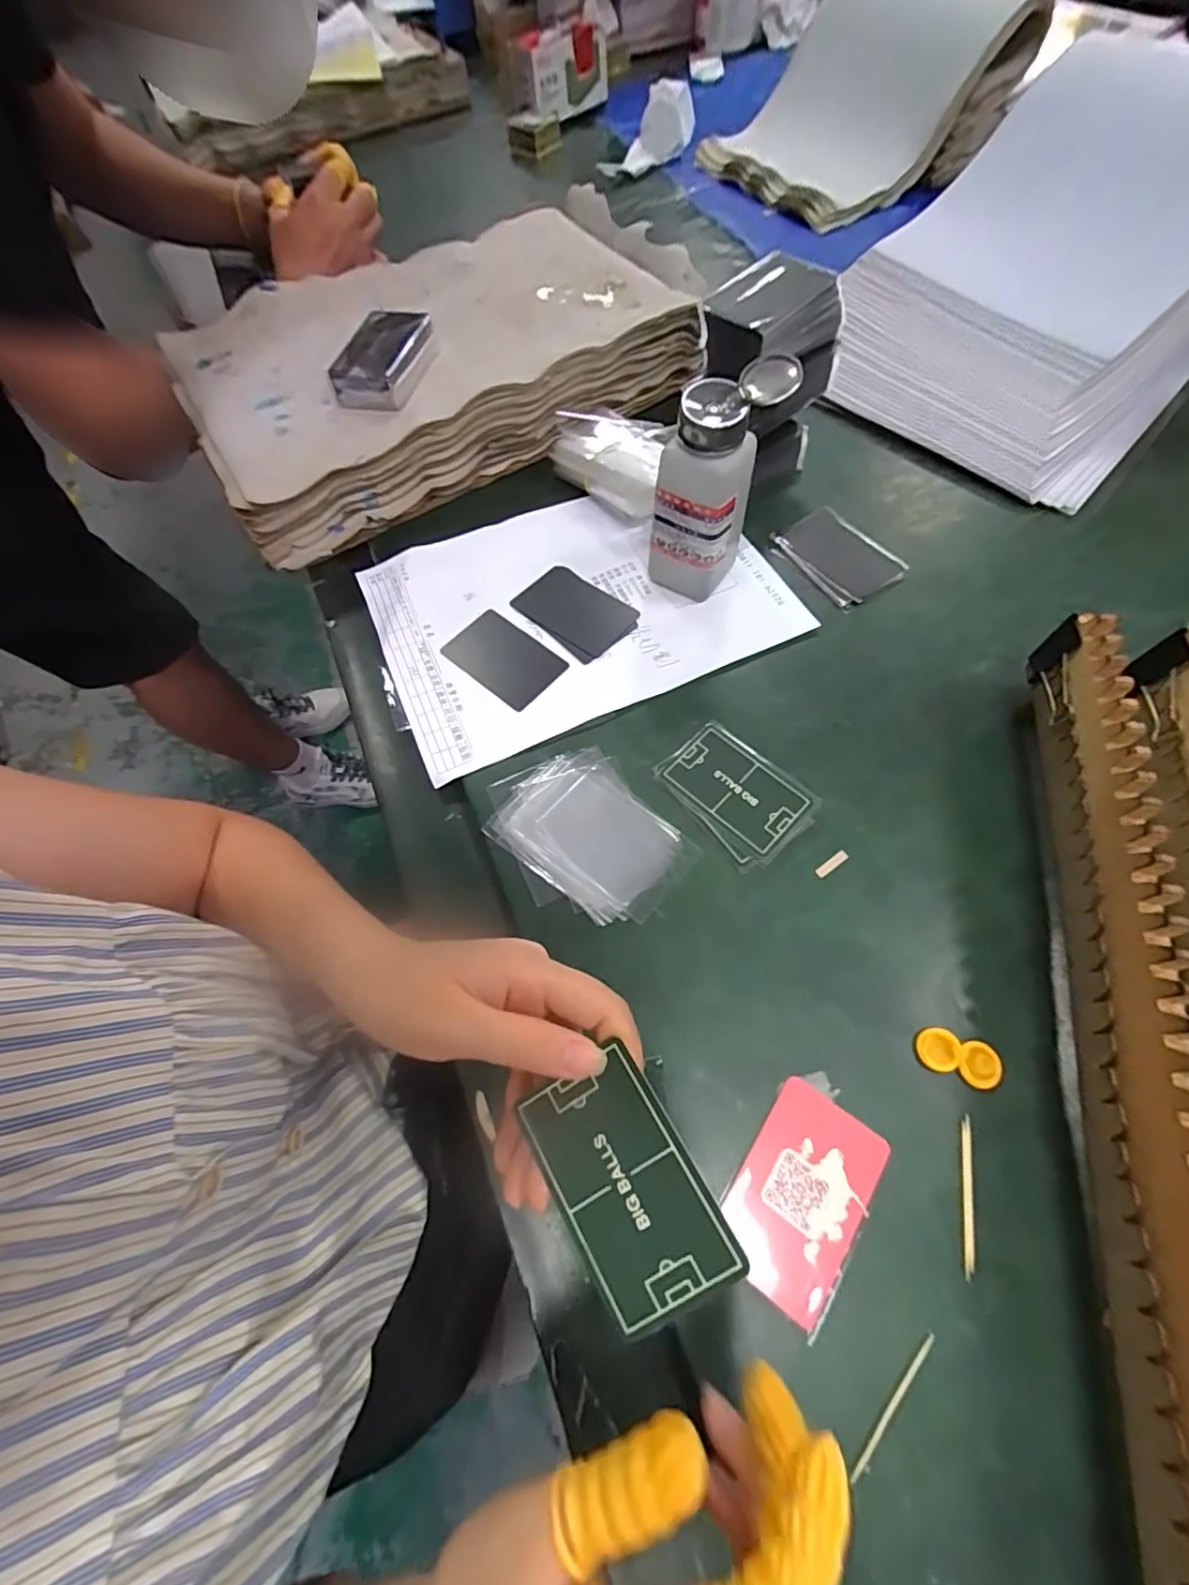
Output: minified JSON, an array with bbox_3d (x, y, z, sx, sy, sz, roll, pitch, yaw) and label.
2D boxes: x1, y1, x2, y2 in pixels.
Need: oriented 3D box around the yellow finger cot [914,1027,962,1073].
[{"bbox_3d":[0.175,0.131,0.285,0.020,0.004,0.020,-1,65,2],"label":"yellow finger cot"}]

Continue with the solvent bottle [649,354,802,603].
[{"bbox_3d":[0.079,-0.202,0.378,0.054,0.140,0.063,36,71,18],"label":"solvent bottle"}]

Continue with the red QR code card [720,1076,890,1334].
[{"bbox_3d":[0.098,0.189,0.264,0.055,0.004,0.086,34,70,17],"label":"red QR code card"}]

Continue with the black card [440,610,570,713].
[{"bbox_3d":[-0.066,-0.098,0.411,0.084,0.004,0.055,39,72,18],"label":"black card"}]

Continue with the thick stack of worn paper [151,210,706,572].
[{"bbox_3d":[-0.149,-0.392,0.512,0.417,0.080,0.257,-31,67,-12],"label":"thick stack of worn paper"}]

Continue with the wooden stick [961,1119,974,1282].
[{"bbox_3d":[0.174,0.186,0.260,0.004,0.004,0.064,12,66,8],"label":"wooden stick"}]

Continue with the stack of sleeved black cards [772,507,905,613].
[{"bbox_3d":[0.190,-0.185,0.442,0.067,0.005,0.094,-32,67,-12],"label":"stack of sleeved black cards"}]

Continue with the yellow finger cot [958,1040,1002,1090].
[{"bbox_3d":[0.194,0.137,0.281,0.020,0.004,0.021,20,67,12],"label":"yellow finger cot"}]

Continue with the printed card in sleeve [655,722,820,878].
[{"bbox_3d":[0.090,-0.002,0.354,0.064,0.004,0.090,-38,69,-14],"label":"printed card in sleeve"}]

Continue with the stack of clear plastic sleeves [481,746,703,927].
[{"bbox_3d":[-0.007,0.025,0.344,0.088,0.009,0.122,-37,68,-14],"label":"stack of clear plastic sleeves"}]

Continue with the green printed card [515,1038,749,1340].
[{"bbox_3d":[0.011,0.142,0.203,0.053,0.004,0.080,-35,69,7],"label":"green printed card"}]

